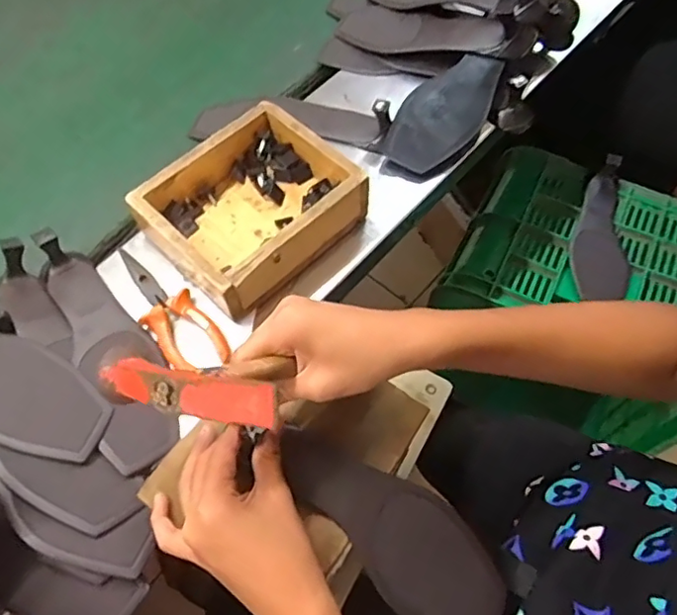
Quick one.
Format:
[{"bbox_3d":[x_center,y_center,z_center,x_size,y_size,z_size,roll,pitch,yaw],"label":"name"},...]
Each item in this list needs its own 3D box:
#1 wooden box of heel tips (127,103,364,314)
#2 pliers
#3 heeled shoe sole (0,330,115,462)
[{"bbox_3d":[-0.087,-0.101,0.562,0.154,0.065,0.175,41,70,20],"label":"wooden box of heel tips"},{"bbox_3d":[-0.159,0.005,0.534,0.050,0.025,0.147,-38,68,-17],"label":"pliers"},{"bbox_3d":[-0.302,0.051,0.479,0.234,0.043,0.078,23,65,13],"label":"heeled shoe sole"}]

